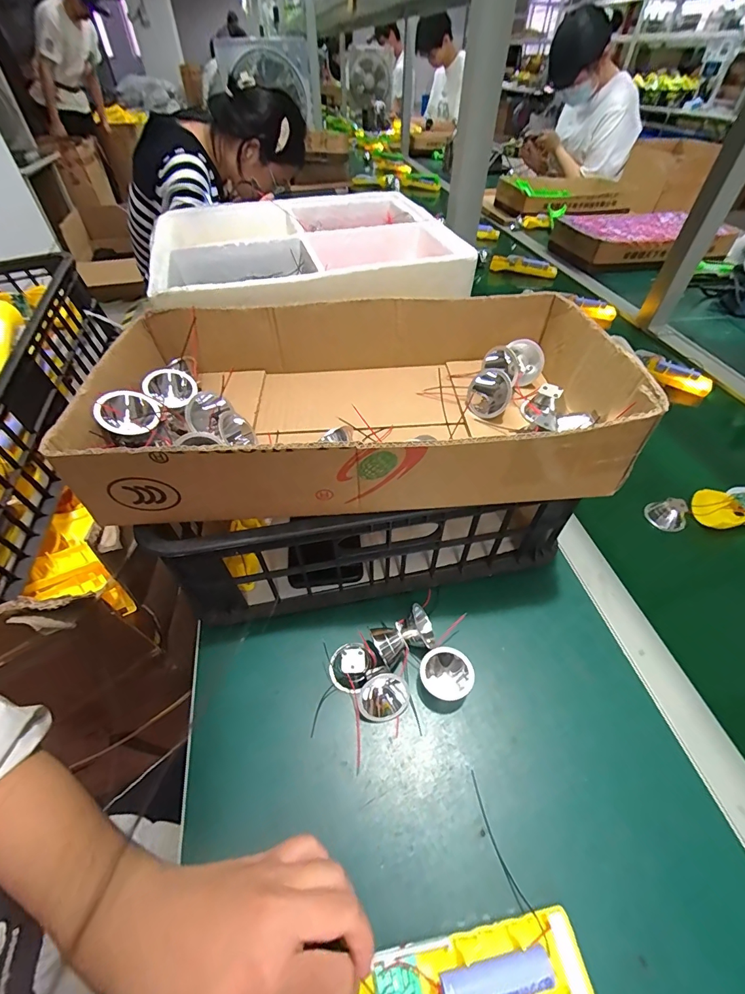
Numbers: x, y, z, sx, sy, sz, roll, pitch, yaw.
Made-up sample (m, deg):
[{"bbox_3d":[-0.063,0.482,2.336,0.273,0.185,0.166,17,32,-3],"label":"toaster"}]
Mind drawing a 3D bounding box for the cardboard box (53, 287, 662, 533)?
[{"bbox_3d":[-0.014,-0.091,0.357,0.420,0.085,0.221,-3,49,-2],"label":"cardboard box"}]

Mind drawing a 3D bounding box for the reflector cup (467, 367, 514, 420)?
[{"bbox_3d":[0.114,-0.102,0.383,0.038,0.032,0.042,25,54,18],"label":"reflector cup"}]

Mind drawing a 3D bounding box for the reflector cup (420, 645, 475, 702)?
[{"bbox_3d":[0.067,0.156,0.351,0.043,0.025,0.045,-38,51,0],"label":"reflector cup"}]

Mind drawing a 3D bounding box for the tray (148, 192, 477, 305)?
[{"bbox_3d":[-0.098,-0.352,0.560,0.380,0.051,0.314,-12,50,-10],"label":"tray"}]

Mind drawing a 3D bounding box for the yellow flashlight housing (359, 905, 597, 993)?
[{"bbox_3d":[0.048,0.287,0.230,0.162,0.017,0.047,-7,51,-12],"label":"yellow flashlight housing"}]

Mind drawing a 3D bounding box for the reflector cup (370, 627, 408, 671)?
[{"bbox_3d":[0.015,0.140,0.368,0.025,0.033,0.034,-25,53,-20],"label":"reflector cup"}]

